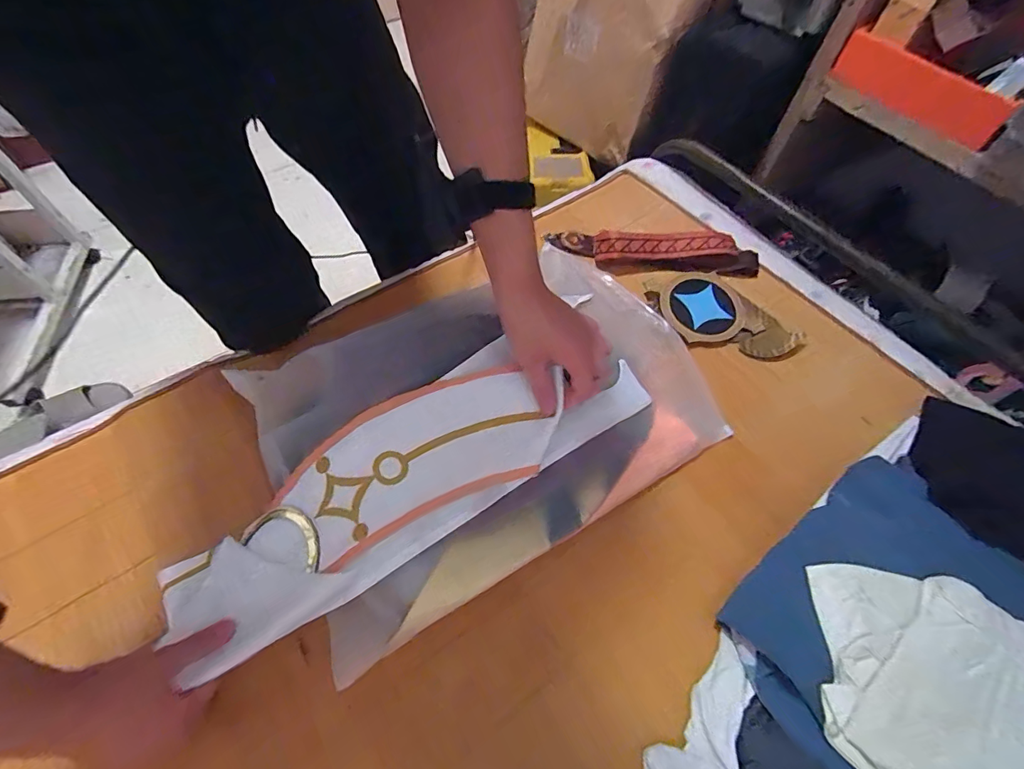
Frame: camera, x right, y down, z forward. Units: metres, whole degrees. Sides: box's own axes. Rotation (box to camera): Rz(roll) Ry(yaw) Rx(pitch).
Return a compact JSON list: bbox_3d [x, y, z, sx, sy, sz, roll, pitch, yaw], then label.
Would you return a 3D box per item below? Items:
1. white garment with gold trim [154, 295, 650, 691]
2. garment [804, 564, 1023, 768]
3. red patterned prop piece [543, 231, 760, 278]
[{"bbox_3d":[-0.107,0.084,0.452,0.458,0.058,0.159,-30,65,-7],"label":"white garment with gold trim"},{"bbox_3d":[0.350,0.263,0.370,0.201,0.029,0.197,11,60,4],"label":"garment"},{"bbox_3d":[0.208,-0.198,0.672,0.296,0.031,0.079,3,60,0],"label":"red patterned prop piece"}]

